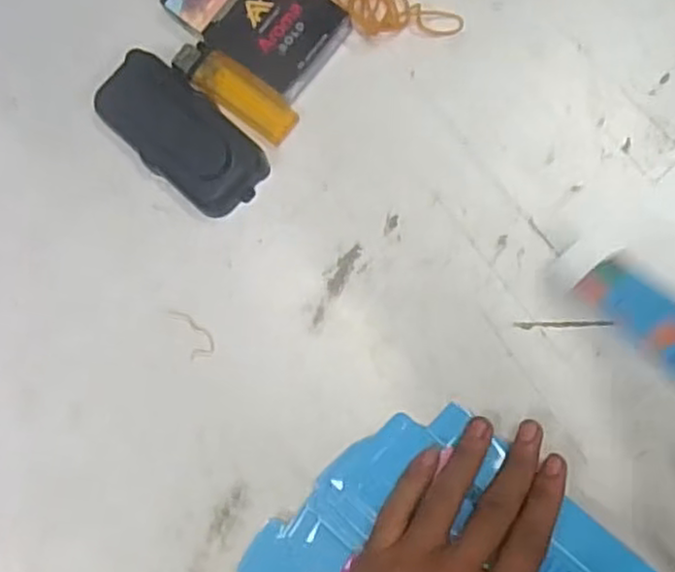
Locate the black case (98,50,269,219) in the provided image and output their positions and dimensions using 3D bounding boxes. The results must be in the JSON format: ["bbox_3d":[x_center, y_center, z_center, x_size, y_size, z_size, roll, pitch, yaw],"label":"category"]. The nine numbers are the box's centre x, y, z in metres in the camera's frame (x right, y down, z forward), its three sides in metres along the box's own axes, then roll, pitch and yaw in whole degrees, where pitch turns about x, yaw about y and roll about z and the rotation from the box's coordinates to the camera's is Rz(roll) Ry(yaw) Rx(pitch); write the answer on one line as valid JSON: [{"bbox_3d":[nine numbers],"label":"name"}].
[{"bbox_3d":[-0.092,-0.089,0.407,0.105,0.022,0.051,44,90,8],"label":"black case"}]

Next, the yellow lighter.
[{"bbox_3d":[-0.060,-0.115,0.417,0.080,0.012,0.026,36,89,8],"label":"yellow lighter"}]

